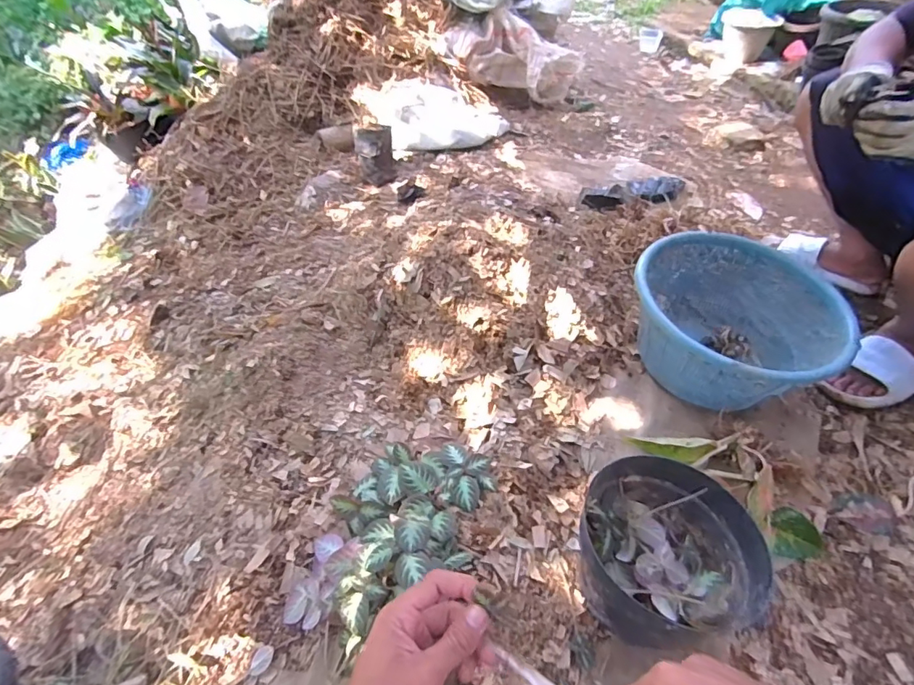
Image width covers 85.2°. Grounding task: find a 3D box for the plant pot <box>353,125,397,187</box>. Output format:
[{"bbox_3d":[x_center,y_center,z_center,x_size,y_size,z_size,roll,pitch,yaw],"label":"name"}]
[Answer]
[{"bbox_3d":[-0.260,-0.601,1.574,0.117,0.146,0.095,-9,44,-8],"label":"plant pot"}]

